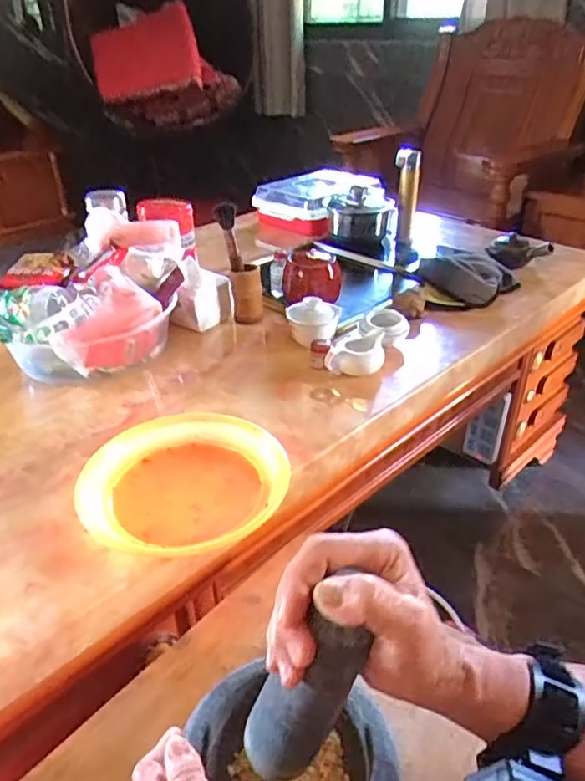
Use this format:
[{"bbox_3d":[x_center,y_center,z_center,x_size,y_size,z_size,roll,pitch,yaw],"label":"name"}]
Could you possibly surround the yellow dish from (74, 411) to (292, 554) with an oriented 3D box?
[{"bbox_3d":[-0.123,0.101,0.647,0.207,0.032,0.220,-1,33,1],"label":"yellow dish"}]

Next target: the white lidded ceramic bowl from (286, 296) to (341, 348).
[{"bbox_3d":[0.032,-0.103,0.913,0.084,0.075,0.062,1,33,4],"label":"white lidded ceramic bowl"}]

